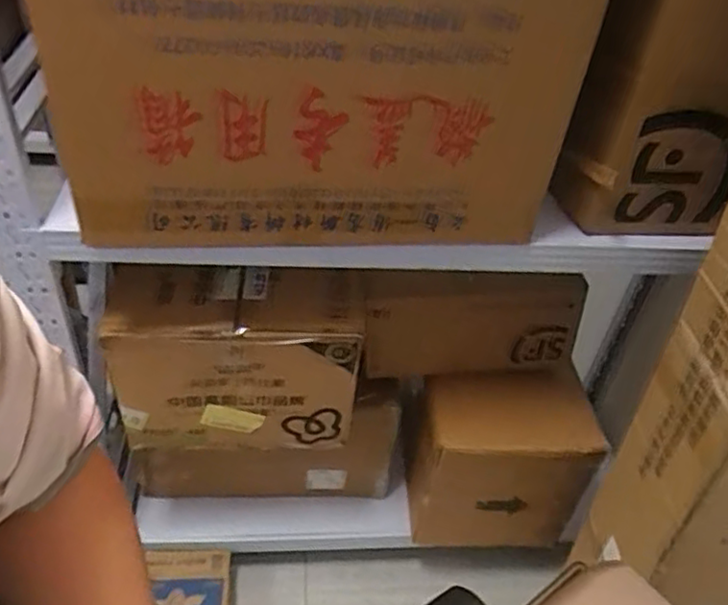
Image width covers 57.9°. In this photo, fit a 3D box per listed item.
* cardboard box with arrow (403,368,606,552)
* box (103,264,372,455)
[{"bbox_3d":[0.263,0.340,1.381,0.361,0.391,0.179,3,42,-5],"label":"cardboard box with arrow"},{"bbox_3d":[-0.209,0.093,1.123,0.393,0.313,0.142,2,42,-5],"label":"box"}]

